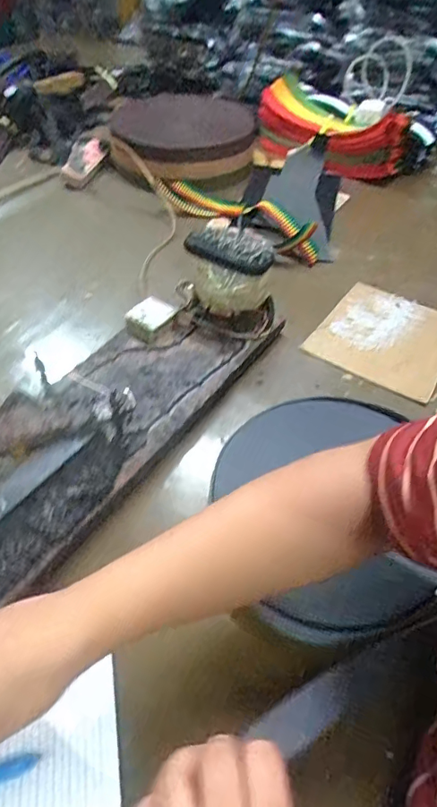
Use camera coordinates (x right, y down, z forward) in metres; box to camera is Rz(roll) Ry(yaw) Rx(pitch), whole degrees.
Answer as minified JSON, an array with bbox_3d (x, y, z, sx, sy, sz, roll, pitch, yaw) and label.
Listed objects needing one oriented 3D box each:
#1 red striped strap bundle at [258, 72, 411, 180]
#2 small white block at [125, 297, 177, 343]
[{"bbox_3d":[0.231,-0.545,0.984,0.296,0.106,0.164,29,53,25],"label":"red striped strap bundle"},{"bbox_3d":[-0.081,-0.100,0.594,0.046,0.023,0.052,31,54,26],"label":"small white block"}]

